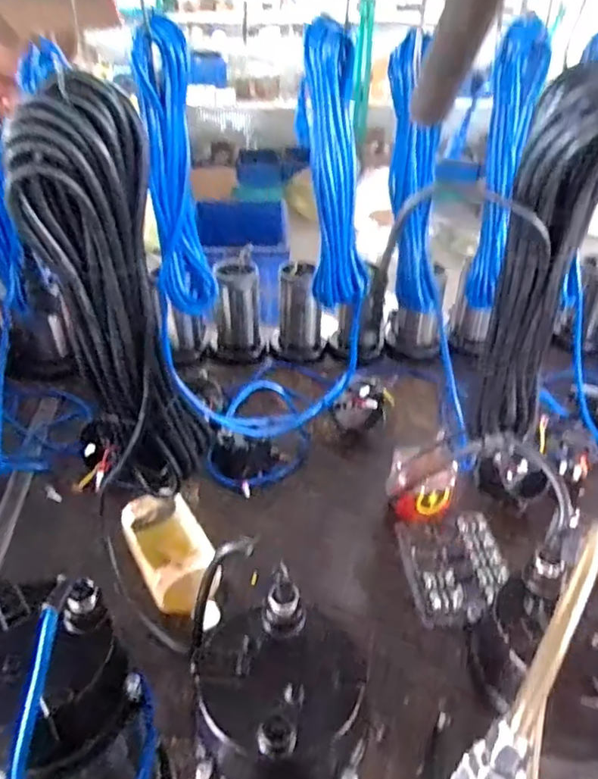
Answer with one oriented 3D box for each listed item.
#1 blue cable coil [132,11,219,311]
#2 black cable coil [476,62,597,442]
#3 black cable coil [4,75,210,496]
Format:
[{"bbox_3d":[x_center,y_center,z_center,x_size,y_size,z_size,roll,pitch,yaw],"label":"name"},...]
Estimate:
[{"bbox_3d":[-0.152,-0.254,0.746,0.074,0.338,0.041,-11,39,-15],"label":"blue cable coil"},{"bbox_3d":[0.193,-0.076,0.488,0.063,0.322,0.081,18,41,20],"label":"black cable coil"},{"bbox_3d":[-0.136,-0.051,0.466,0.092,0.338,0.063,-4,38,-7],"label":"black cable coil"}]

